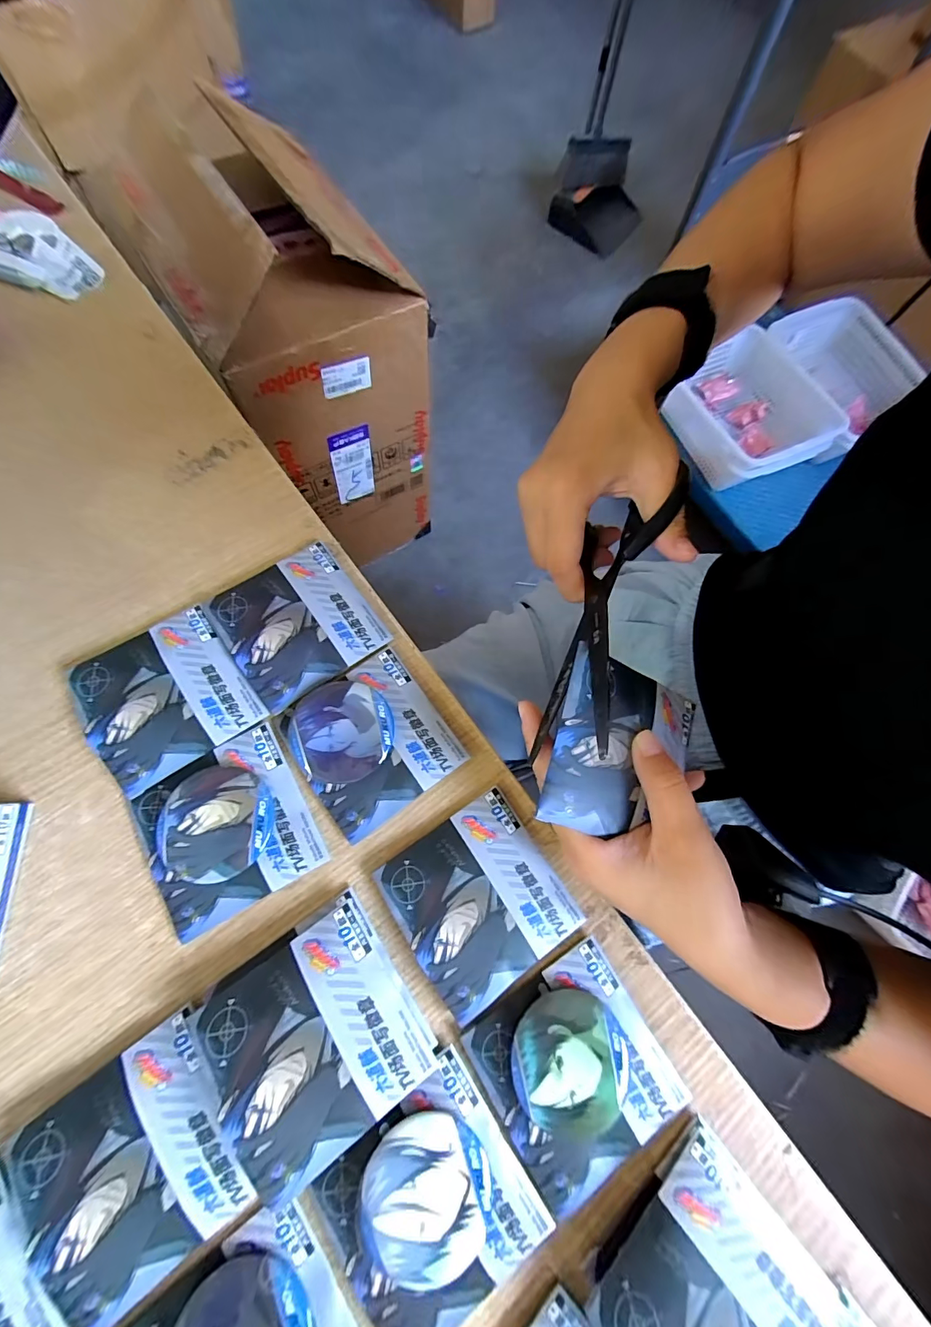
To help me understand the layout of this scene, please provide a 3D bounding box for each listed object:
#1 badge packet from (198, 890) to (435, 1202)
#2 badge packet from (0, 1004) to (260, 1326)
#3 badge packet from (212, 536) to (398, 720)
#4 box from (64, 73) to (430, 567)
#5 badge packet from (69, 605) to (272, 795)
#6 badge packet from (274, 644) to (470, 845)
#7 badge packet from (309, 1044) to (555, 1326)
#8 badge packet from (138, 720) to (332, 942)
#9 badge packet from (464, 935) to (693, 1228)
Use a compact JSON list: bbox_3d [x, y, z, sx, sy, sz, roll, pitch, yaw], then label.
[{"bbox_3d":[-0.070,0.171,0.195,0.082,0.020,0.082,-35,78,-11],"label":"badge packet"},{"bbox_3d":[-0.142,0.217,0.184,0.085,0.012,0.083,-33,78,-11],"label":"badge packet"},{"bbox_3d":[-0.103,-0.027,0.259,0.081,0.008,0.083,-35,78,-11],"label":"badge packet"},{"bbox_3d":[-0.299,-0.535,0.802,0.283,0.573,0.436,-32,78,-12],"label":"box"},{"bbox_3d":[-0.170,0.017,0.244,0.081,0.012,0.082,-32,77,-10],"label":"badge packet"},{"bbox_3d":[-0.055,0.042,0.242,0.080,0.012,0.084,-35,78,-11],"label":"badge packet"},{"bbox_3d":[-0.017,0.237,0.184,0.080,0.010,0.081,-34,78,-11],"label":"badge packet"},{"bbox_3d":[-0.127,0.086,0.224,0.079,0.010,0.081,-29,77,-10],"label":"badge packet"},{"bbox_3d":[0.054,0.196,0.205,0.081,0.015,0.084,-30,77,-10],"label":"badge packet"}]

